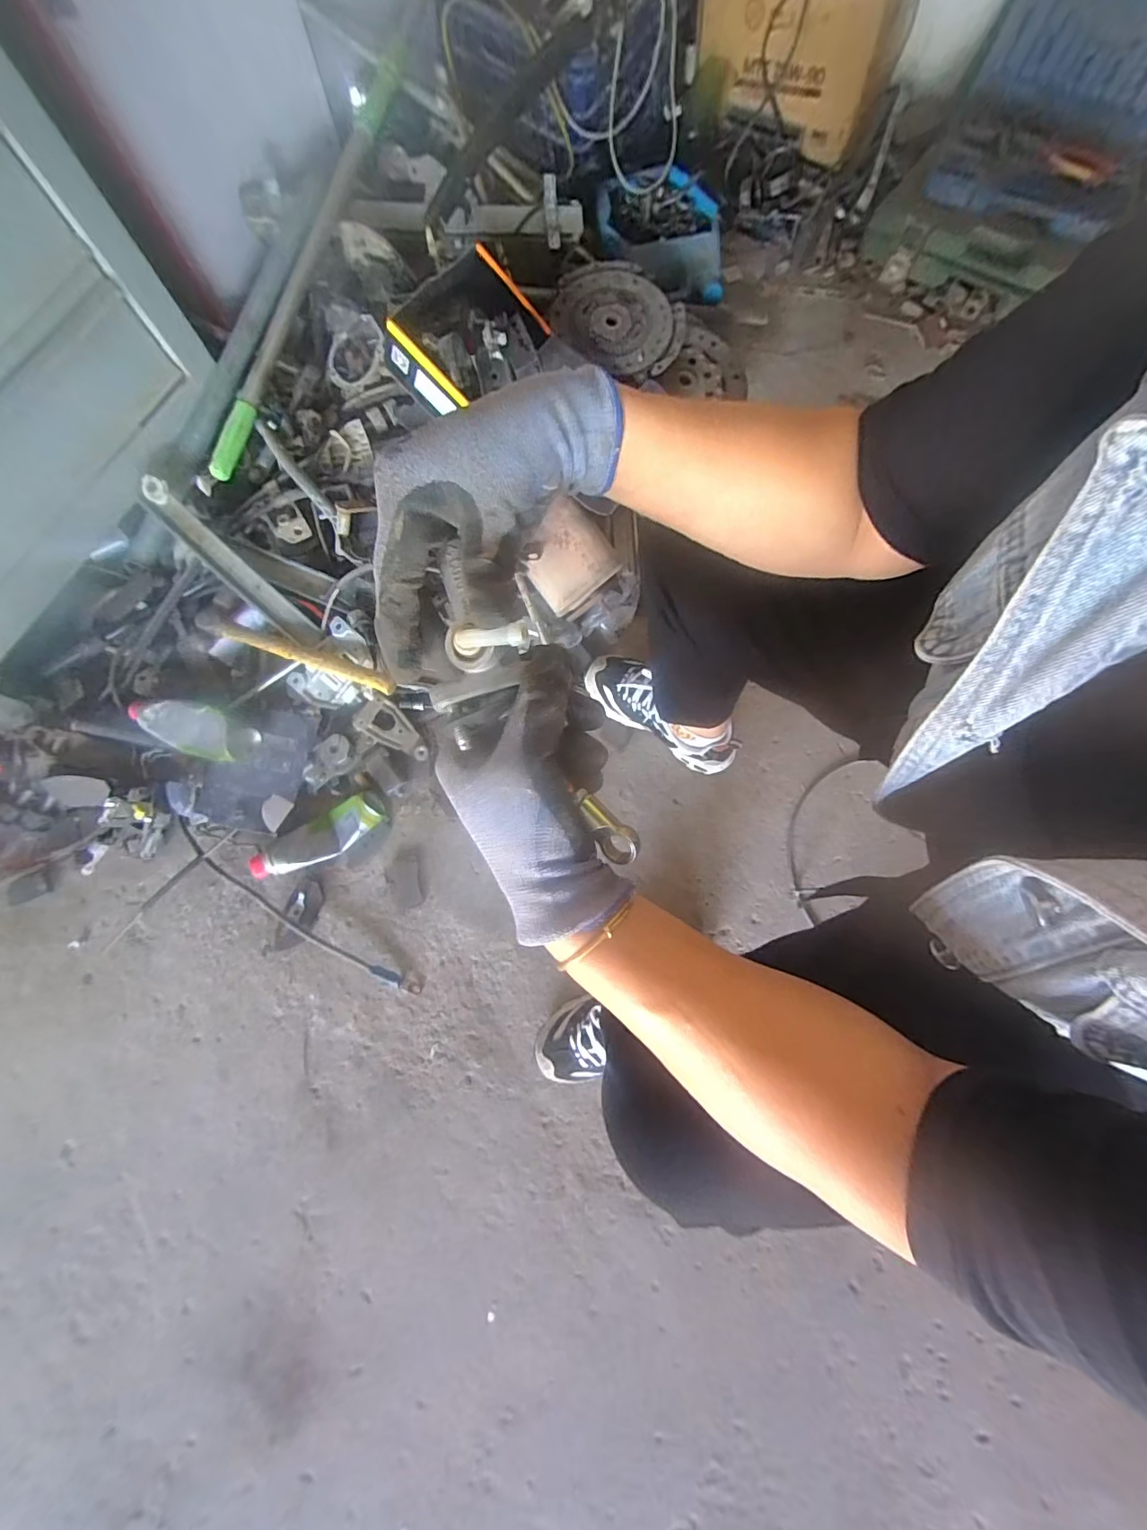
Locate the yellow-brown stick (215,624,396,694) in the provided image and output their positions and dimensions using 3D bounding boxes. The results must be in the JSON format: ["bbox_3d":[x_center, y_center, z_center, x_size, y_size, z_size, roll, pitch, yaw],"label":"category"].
[{"bbox_3d":[-0.409,-0.164,0.781,0.296,0.029,0.025,19,78,4],"label":"yellow-brown stick"}]

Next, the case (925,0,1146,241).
[{"bbox_3d":[0.942,-1.270,0.896,0.371,0.296,0.428,31,79,6],"label":"case"}]

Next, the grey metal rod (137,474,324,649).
[{"bbox_3d":[-0.524,-0.305,0.785,0.348,0.044,0.052,42,78,-1],"label":"grey metal rod"}]

